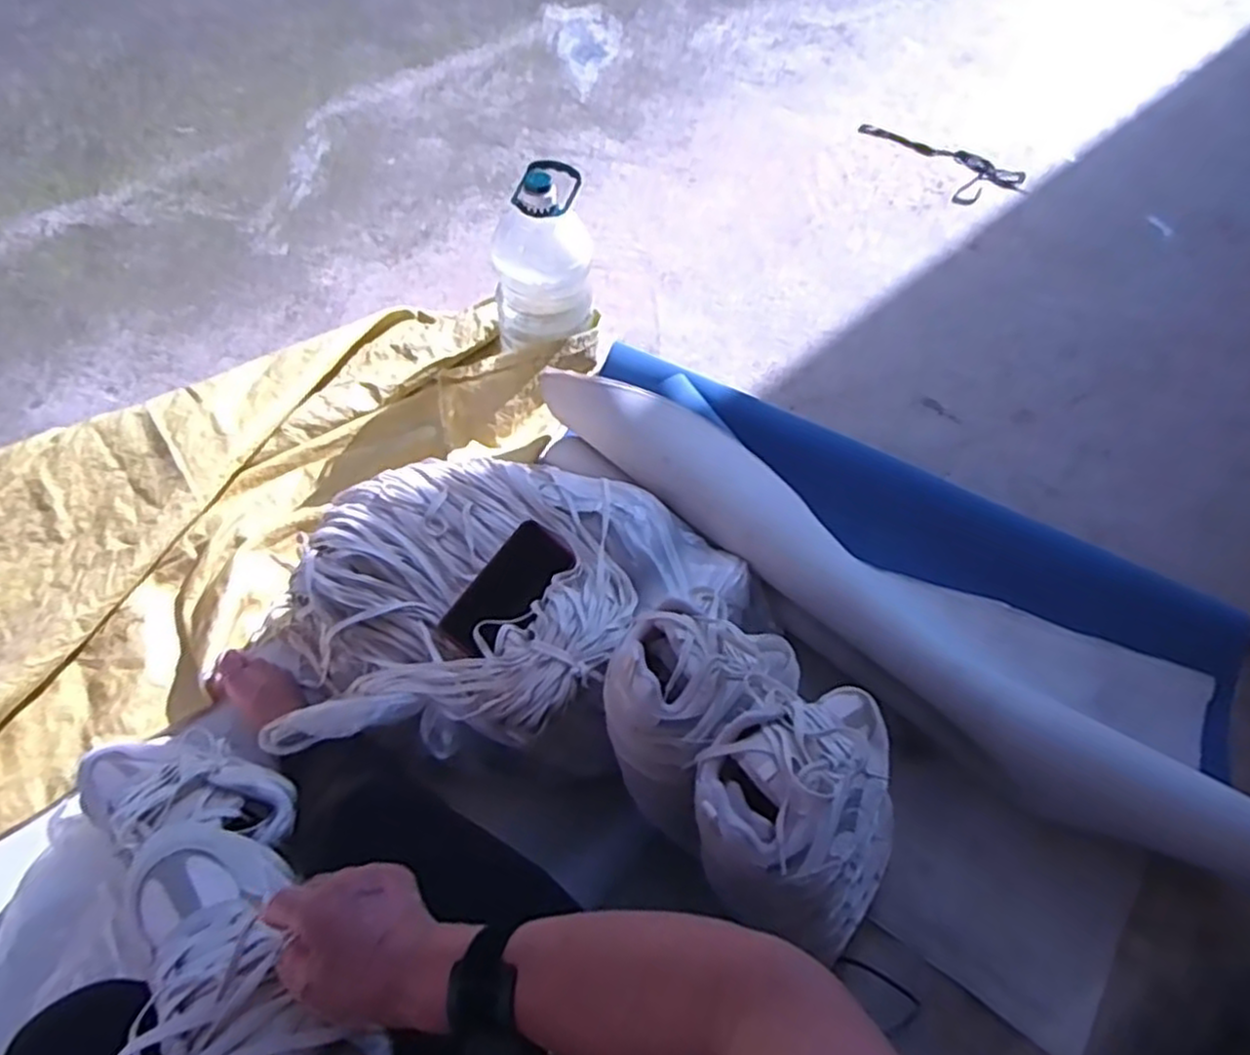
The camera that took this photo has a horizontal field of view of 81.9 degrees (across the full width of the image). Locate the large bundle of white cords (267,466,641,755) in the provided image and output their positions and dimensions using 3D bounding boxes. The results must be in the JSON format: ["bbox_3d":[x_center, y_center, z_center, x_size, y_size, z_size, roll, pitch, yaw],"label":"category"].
[{"bbox_3d":[-0.181,0.069,0.825,0.368,0.098,0.339,3,60,-3],"label":"large bundle of white cords"}]

